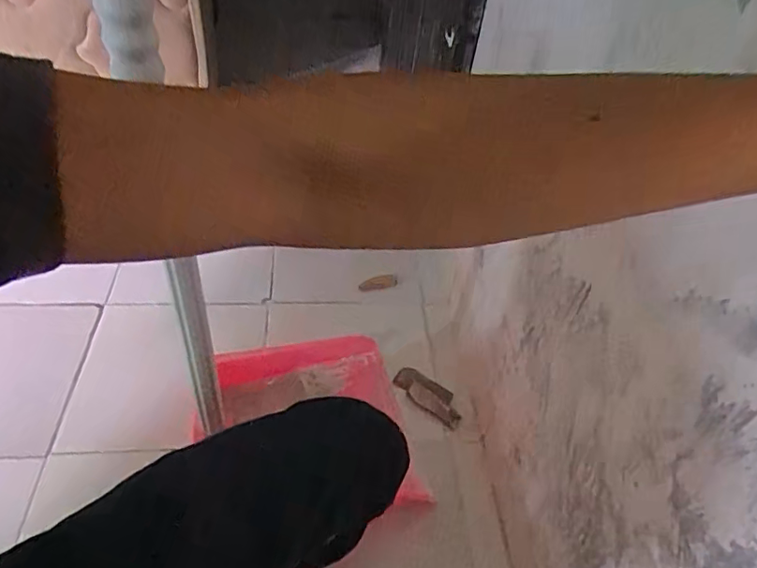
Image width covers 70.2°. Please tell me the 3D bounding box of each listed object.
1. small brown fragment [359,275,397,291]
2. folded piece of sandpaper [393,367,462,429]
[{"bbox_3d":[-0.003,0.000,1.063,0.075,0.035,0.007,-13,44,14],"label":"small brown fragment"},{"bbox_3d":[0.090,0.189,0.928,0.127,0.023,0.058,29,50,21],"label":"folded piece of sandpaper"}]

